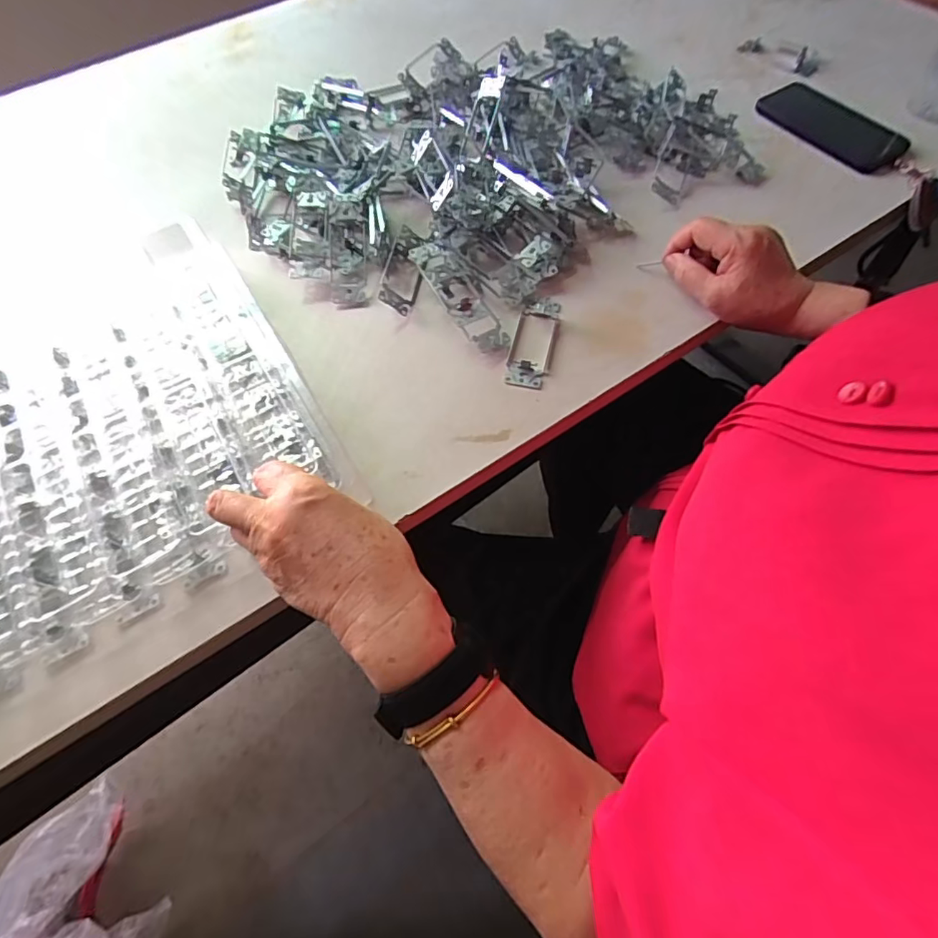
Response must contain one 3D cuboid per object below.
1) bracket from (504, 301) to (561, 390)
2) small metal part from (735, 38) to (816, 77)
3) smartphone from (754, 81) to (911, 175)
[{"bbox_3d":[0.061,-0.123,0.503,0.039,0.014,0.105,9,62,9],"label":"bracket"},{"bbox_3d":[0.409,-0.546,0.701,0.043,0.013,0.102,-38,66,-16],"label":"small metal part"},{"bbox_3d":[0.429,-0.406,0.628,0.087,0.016,0.167,-34,65,-14],"label":"smartphone"}]

